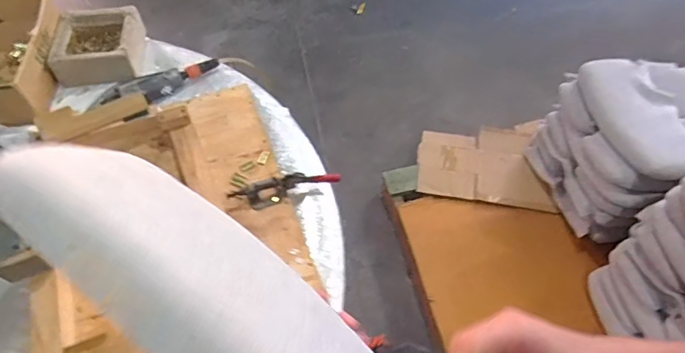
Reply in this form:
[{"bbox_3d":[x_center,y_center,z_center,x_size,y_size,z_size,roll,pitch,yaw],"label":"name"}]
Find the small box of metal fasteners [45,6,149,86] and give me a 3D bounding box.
[{"bbox_3d":[-0.528,-0.288,1.043,0.170,0.065,0.172,-7,57,-3],"label":"small box of metal fasteners"}]

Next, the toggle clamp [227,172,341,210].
[{"bbox_3d":[-0.104,0.014,0.871,0.201,0.047,0.056,-21,59,-12],"label":"toggle clamp"}]

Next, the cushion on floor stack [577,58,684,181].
[{"bbox_3d":[0.905,-0.188,1.341,0.350,0.060,0.372,-14,58,-8],"label":"cushion on floor stack"}]

